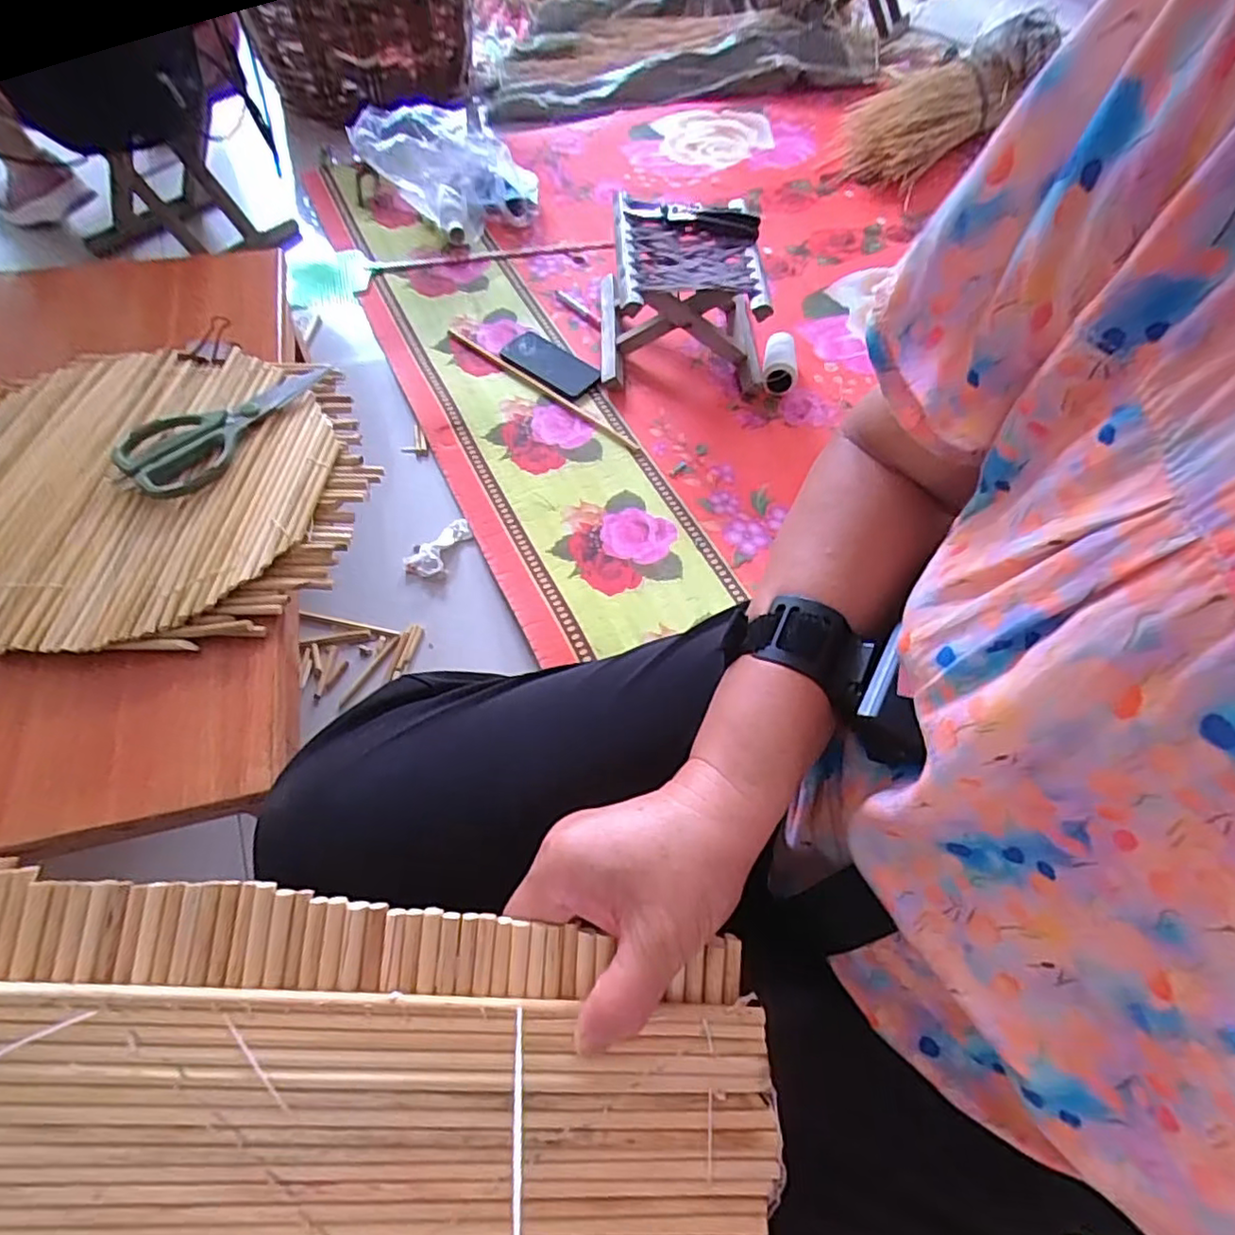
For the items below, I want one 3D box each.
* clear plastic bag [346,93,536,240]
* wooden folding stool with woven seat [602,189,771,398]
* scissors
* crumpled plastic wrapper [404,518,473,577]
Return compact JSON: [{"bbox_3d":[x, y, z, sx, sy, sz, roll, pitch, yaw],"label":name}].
[{"bbox_3d":[-0.296,-0.753,1.100,0.285,0.191,0.109,5,59,0],"label":"clear plastic bag"},{"bbox_3d":[0.101,-0.494,0.990,0.246,0.190,0.243,-1,59,-3],"label":"wooden folding stool with woven seat"},{"bbox_3d":[-0.355,-0.182,0.598,0.203,0.019,0.093,-36,67,-21],"label":"scissors"},{"bbox_3d":[-0.237,-0.092,0.844,0.055,0.020,0.101,24,61,11],"label":"crumpled plastic wrapper"}]

